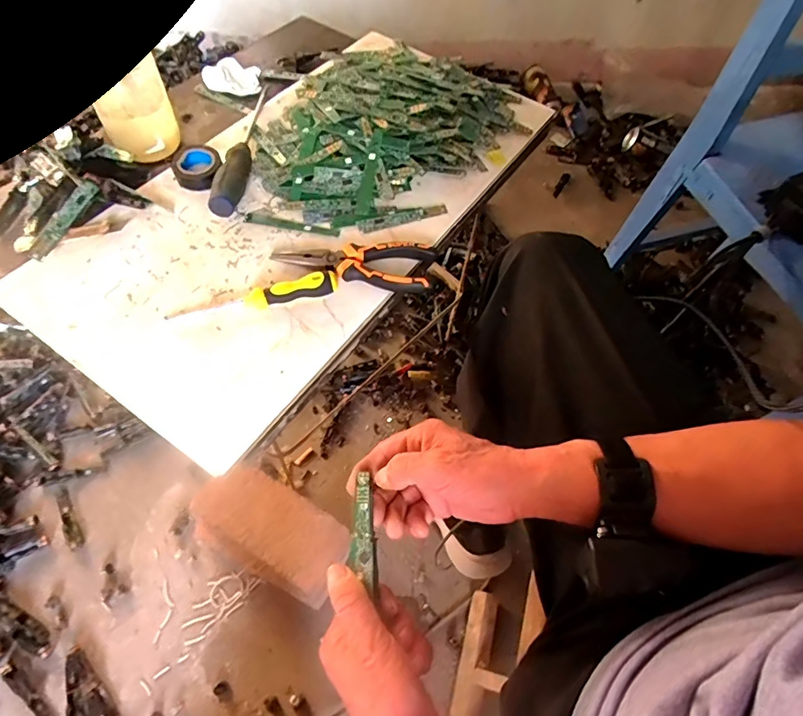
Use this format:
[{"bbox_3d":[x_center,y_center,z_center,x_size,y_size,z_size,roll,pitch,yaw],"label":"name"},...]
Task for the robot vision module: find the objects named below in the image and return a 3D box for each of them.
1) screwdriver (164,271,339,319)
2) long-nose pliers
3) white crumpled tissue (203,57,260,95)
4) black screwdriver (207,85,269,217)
[{"bbox_3d":[-0.136,-0.060,0.452,0.152,0.021,0.025,-7,59,-7],"label":"screwdriver"},{"bbox_3d":[-0.046,-0.096,0.484,0.156,0.017,0.051,7,59,1],"label":"long-nose pliers"},{"bbox_3d":[-0.223,-0.371,0.640,0.073,0.028,0.045,-14,60,-12],"label":"white crumpled tissue"},{"bbox_3d":[-0.175,-0.245,0.546,0.025,0.027,0.228,4,59,-1],"label":"black screwdriver"}]

